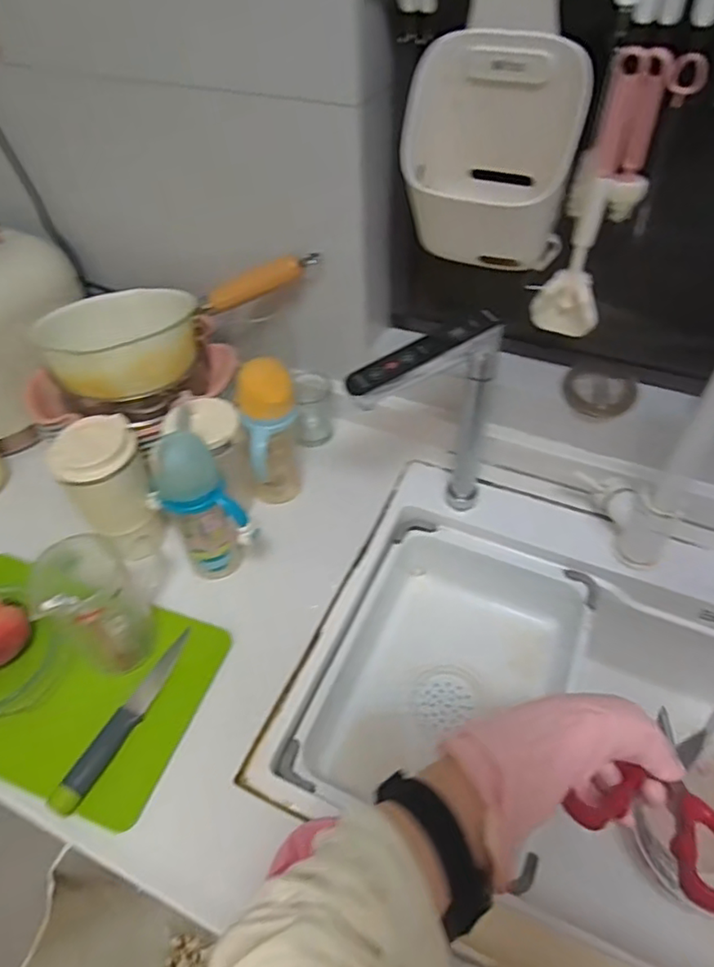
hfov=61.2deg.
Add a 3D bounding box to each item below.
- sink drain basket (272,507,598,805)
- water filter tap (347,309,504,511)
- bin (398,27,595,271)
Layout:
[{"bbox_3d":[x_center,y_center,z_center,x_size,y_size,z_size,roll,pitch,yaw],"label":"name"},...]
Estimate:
[{"bbox_3d":[0.103,0.231,0.703,0.249,0.130,0.352,19,53,17],"label":"sink drain basket"},{"bbox_3d":[0.071,-0.053,0.661,0.160,0.271,0.035,-18,51,-13],"label":"water filter tap"},{"bbox_3d":[0.133,-0.319,0.586,0.155,0.196,0.100,19,53,17],"label":"bin"}]

